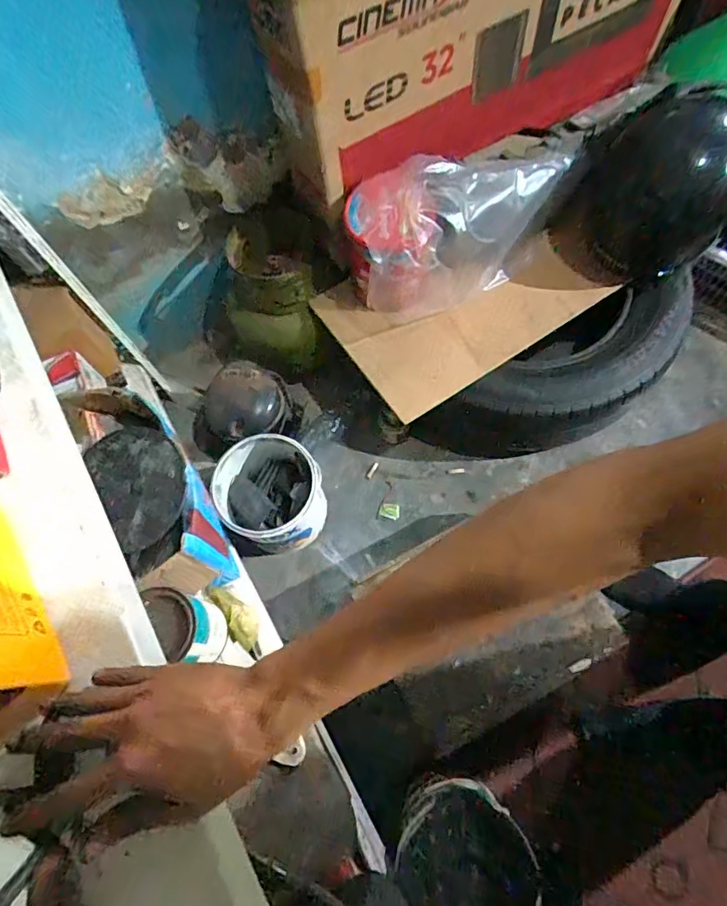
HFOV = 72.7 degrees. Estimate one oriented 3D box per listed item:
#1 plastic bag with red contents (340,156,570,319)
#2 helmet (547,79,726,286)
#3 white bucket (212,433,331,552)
[{"bbox_3d":[0.182,-0.408,0.887,0.423,0.211,0.160,-28,70,-8],"label":"plastic bag with red contents"},{"bbox_3d":[0.579,-0.503,0.995,0.303,0.312,0.368,34,74,14],"label":"helmet"},{"bbox_3d":[-0.171,0.086,0.945,0.176,0.205,0.175,-1,69,3],"label":"white bucket"}]

